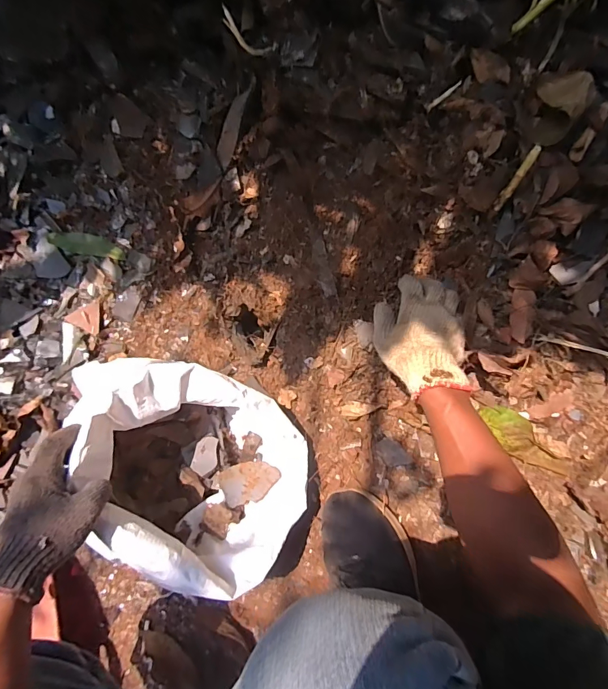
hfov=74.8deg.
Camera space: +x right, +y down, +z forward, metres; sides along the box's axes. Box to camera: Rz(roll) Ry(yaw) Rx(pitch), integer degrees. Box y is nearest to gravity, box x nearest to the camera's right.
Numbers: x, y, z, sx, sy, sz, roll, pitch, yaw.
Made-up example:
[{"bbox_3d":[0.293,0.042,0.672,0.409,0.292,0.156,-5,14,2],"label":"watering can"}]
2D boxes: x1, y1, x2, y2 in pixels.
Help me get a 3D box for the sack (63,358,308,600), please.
[{"bbox_3d":[-0.125,0.158,0.517,0.259,0.203,0.216,31,77,10],"label":"sack"}]

